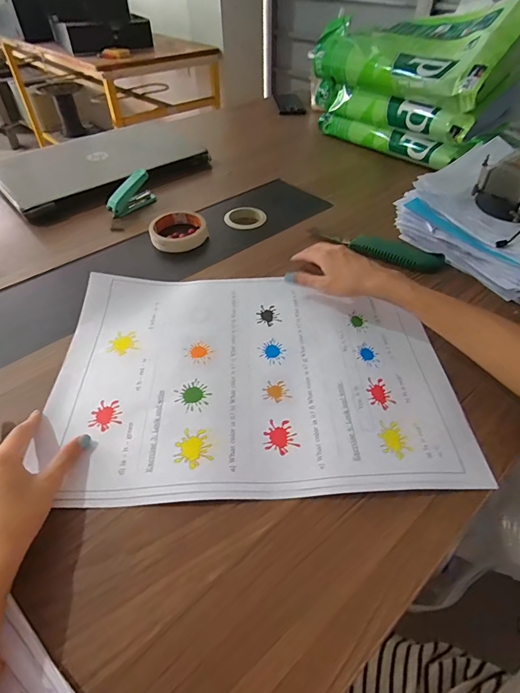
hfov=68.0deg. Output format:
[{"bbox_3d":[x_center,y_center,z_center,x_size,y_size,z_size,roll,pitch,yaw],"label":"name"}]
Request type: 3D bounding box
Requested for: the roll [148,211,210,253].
[{"bbox_3d":[-0.134,-0.186,0.617,0.087,0.029,0.087,-1,47,1],"label":"roll"}]

